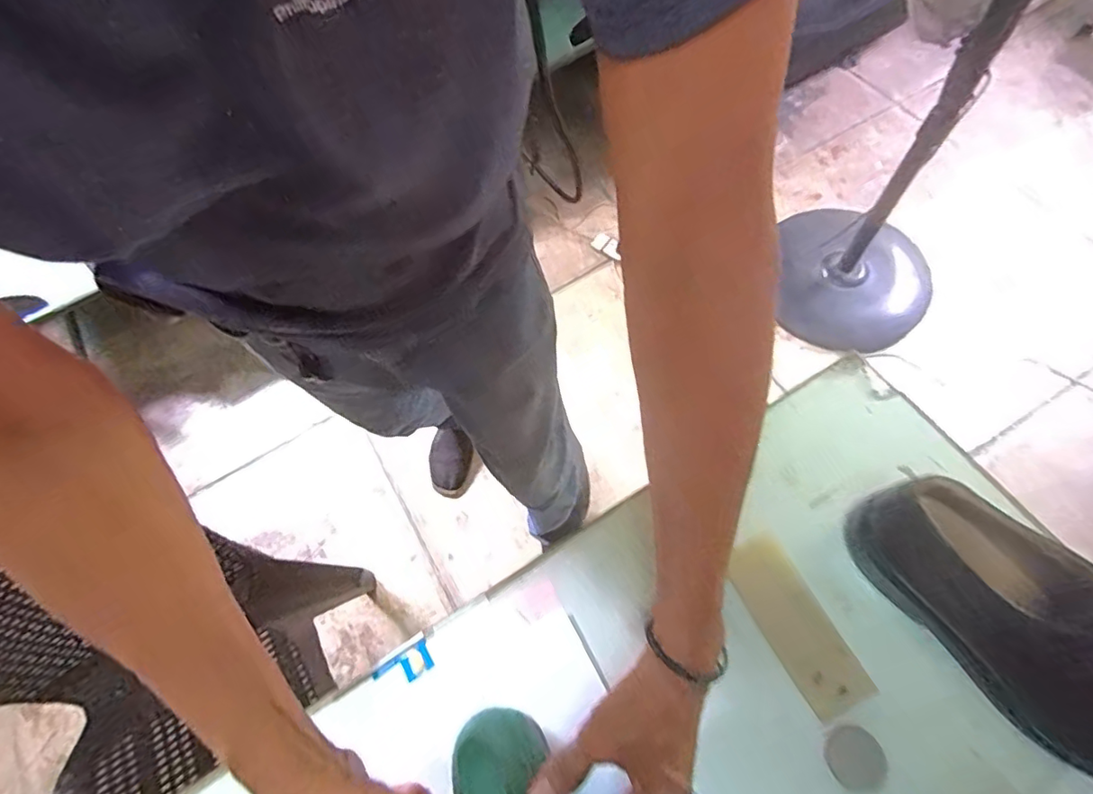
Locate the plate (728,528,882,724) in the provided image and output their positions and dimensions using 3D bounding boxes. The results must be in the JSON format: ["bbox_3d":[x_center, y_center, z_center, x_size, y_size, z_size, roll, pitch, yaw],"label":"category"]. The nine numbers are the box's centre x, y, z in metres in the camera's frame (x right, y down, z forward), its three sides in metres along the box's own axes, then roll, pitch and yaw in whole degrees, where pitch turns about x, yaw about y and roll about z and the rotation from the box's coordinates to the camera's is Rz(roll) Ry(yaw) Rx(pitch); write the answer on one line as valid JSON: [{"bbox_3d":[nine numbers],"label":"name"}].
[{"bbox_3d":[0.197,0.179,0.437,0.050,0.009,0.133,-23,58,-5],"label":"plate"}]

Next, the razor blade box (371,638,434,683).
[{"bbox_3d":[-0.118,0.224,0.449,0.045,0.007,0.024,-32,68,-8],"label":"razor blade box"}]

